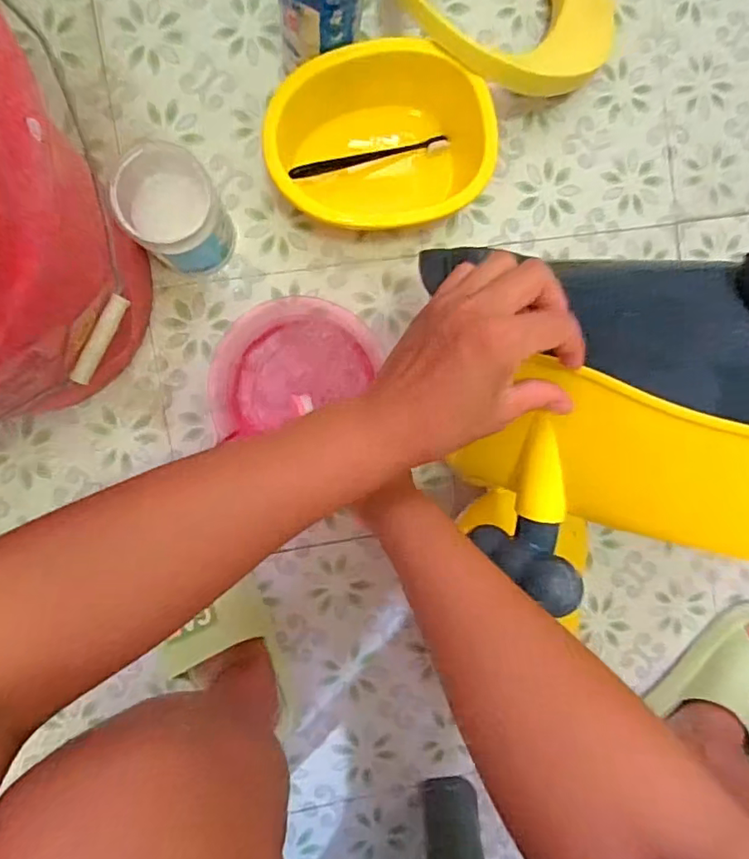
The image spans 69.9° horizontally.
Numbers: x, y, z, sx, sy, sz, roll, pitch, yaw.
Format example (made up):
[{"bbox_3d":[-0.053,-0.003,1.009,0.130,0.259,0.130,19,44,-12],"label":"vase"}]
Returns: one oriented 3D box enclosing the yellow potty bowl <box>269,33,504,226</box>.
[{"bbox_3d":[0.001,-0.280,0.529,0.213,0.095,0.142,-10,94,-7],"label":"yellow potty bowl"}]

